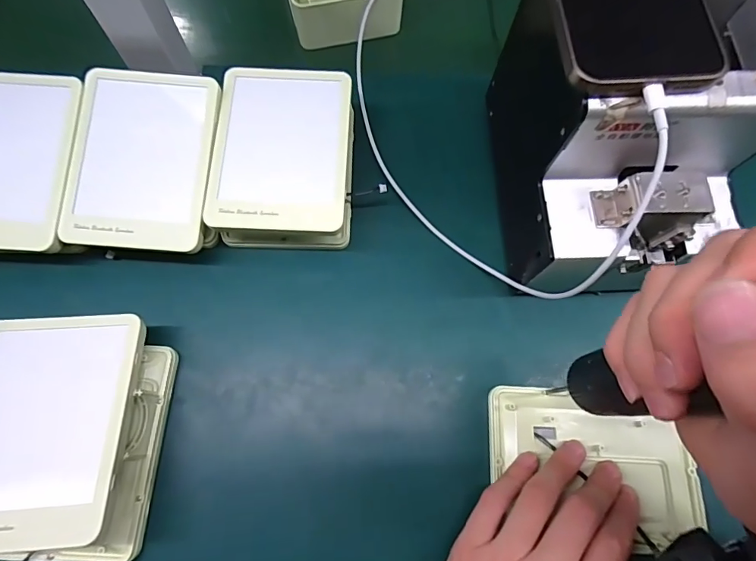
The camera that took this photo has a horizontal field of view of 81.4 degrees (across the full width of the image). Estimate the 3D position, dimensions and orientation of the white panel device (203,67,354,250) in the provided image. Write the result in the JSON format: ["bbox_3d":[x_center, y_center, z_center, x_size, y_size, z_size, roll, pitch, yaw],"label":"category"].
[{"bbox_3d":[-0.070,-0.097,0.347,0.100,0.047,0.137,2,72,2],"label":"white panel device"}]

